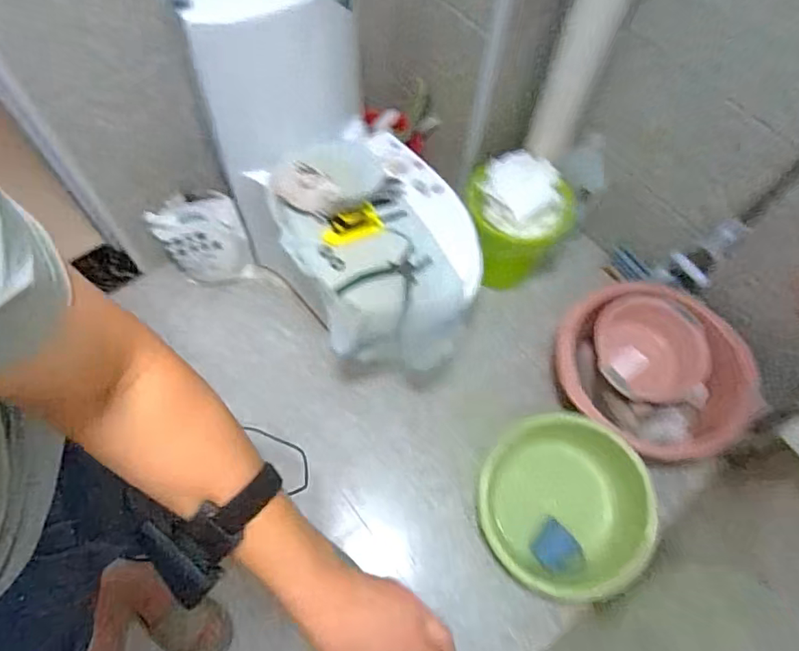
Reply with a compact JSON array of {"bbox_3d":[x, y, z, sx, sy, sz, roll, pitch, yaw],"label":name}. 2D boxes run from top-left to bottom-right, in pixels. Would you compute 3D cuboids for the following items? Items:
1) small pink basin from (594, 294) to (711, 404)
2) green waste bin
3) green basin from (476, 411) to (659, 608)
[{"bbox_3d":[0.608,0.048,1.267,0.257,0.070,0.261,1,64,-2],"label":"small pink basin"},{"bbox_3d":[0.275,-0.250,1.337,0.228,0.279,0.233,1,64,-2],"label":"green waste bin"},{"bbox_3d":[0.338,0.366,1.098,0.314,0.122,0.346,5,64,0],"label":"green basin"}]

